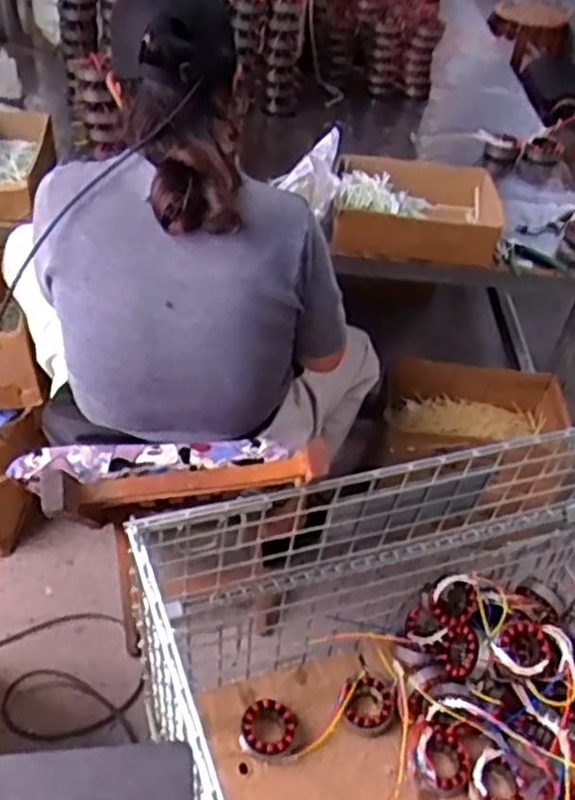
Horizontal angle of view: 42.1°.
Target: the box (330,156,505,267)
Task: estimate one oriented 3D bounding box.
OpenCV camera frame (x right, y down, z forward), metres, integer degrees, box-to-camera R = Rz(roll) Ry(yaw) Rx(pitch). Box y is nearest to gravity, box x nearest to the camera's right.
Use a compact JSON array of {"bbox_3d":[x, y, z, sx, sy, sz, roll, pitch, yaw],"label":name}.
[{"bbox_3d":[0.256,-0.382,1.469,0.324,0.105,0.231,6,44,-2],"label":"box"}]

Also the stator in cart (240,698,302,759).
[{"bbox_3d":[-0.027,0.525,1.193,0.095,0.035,0.084,3,44,-5],"label":"stator in cart"}]

